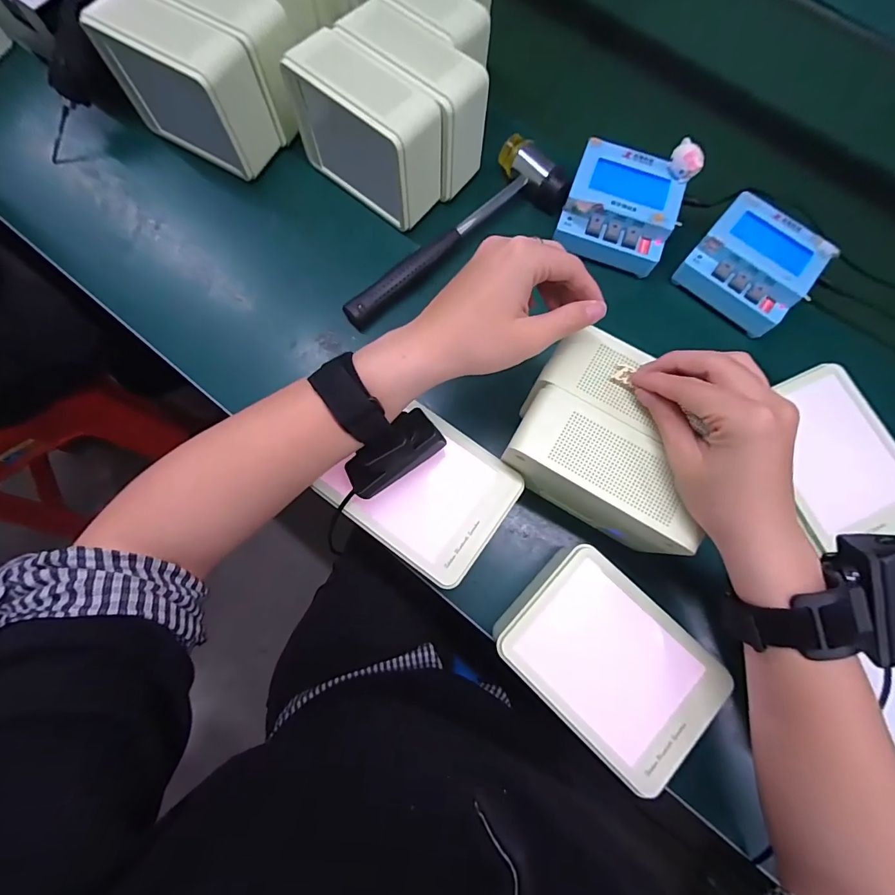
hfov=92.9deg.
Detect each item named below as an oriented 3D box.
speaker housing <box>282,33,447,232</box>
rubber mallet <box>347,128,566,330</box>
[{"bbox_3d":[-0.074,-0.292,0.395,0.135,0.098,0.060,41,78,9],"label":"speaker housing"},{"bbox_3d":[0.001,-0.208,0.415,0.252,0.031,0.079,-37,79,-10],"label":"rubber mallet"}]

